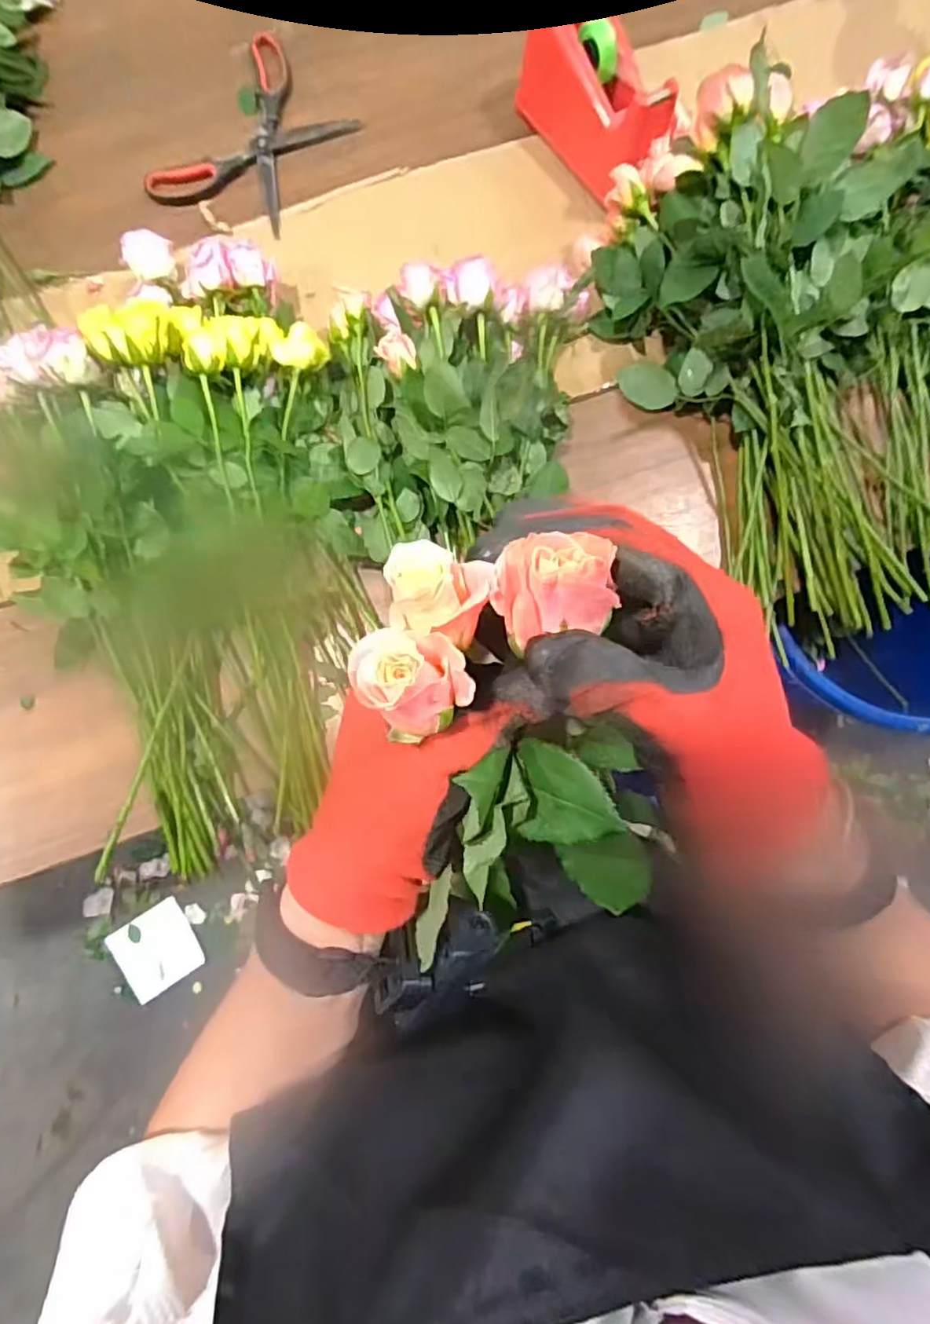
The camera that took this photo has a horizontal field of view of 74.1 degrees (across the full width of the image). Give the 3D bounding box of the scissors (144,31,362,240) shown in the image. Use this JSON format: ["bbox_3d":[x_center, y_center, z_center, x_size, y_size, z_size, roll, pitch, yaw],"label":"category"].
[{"bbox_3d":[-0.225,-0.574,0.680,0.153,0.011,0.227,30,83,4],"label":"scissors"}]

